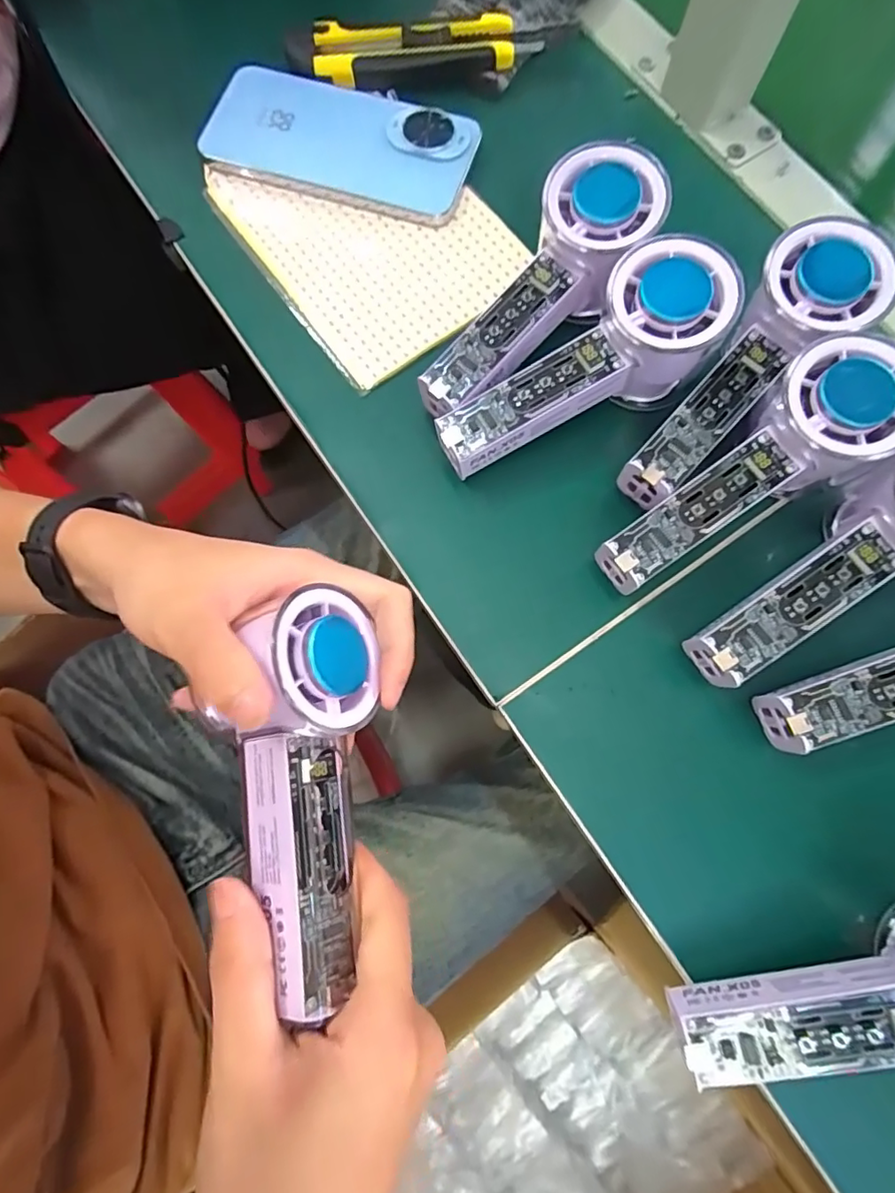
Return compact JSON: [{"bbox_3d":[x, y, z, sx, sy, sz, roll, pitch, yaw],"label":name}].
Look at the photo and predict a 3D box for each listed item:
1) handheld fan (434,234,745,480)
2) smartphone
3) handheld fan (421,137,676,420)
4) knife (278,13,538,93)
[{"bbox_3d":[0.062,-0.113,0.274,0.146,0.061,0.051,-21,79,-3],"label":"handheld fan"},{"bbox_3d":[-0.065,-0.271,0.329,0.158,0.011,0.072,18,80,4],"label":"smartphone"},{"bbox_3d":[0.044,-0.151,0.283,0.054,0.044,0.152,44,95,8],"label":"handheld fan"},{"bbox_3d":[-0.022,-0.333,0.338,0.147,0.013,0.033,-1,79,1],"label":"knife"}]

